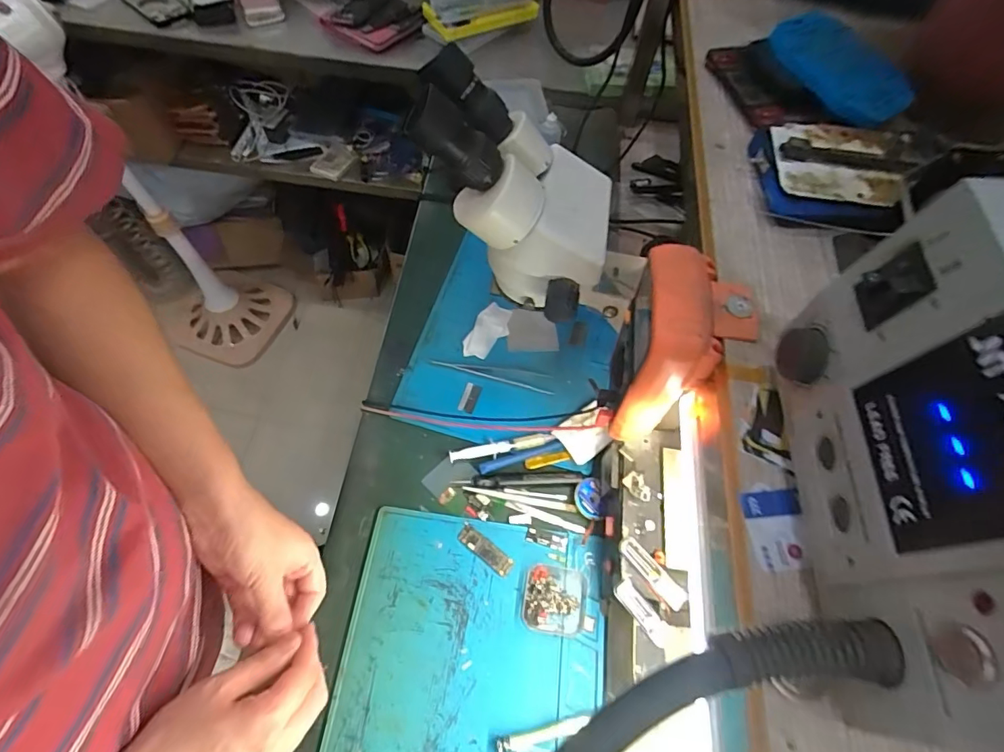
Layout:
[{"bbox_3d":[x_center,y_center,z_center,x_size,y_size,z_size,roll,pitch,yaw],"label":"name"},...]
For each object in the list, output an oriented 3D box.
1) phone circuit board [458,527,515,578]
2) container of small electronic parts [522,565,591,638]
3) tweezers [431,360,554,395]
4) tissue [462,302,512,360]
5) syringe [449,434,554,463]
[{"bbox_3d":[-0.017,0.186,0.531,0.066,0.004,0.021,35,66,16],"label":"phone circuit board"},{"bbox_3d":[0.054,0.226,0.504,0.064,0.017,0.062,10,61,4],"label":"container of small electronic parts"},{"bbox_3d":[-0.012,-0.002,0.631,0.154,0.009,0.027,8,61,3],"label":"tweezers"},{"bbox_3d":[-0.018,-0.059,0.656,0.041,0.015,0.087,24,63,11],"label":"tissue"},{"bbox_3d":[0.000,0.083,0.579,0.122,0.010,0.017,-11,62,-8],"label":"syringe"}]

